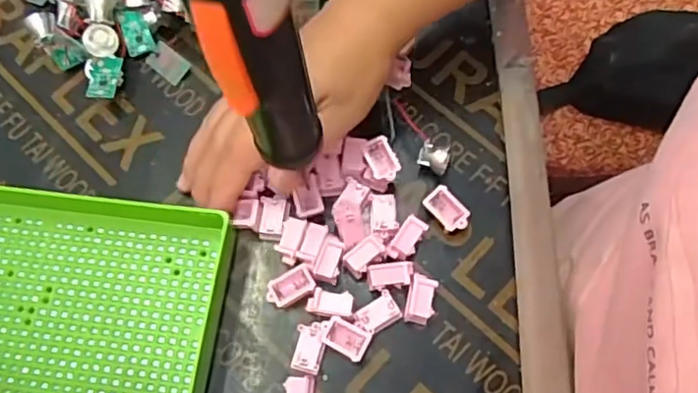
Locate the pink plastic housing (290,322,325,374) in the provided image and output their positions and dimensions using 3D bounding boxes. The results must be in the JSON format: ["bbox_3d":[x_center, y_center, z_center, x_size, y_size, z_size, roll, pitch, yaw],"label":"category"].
[{"bbox_3d":[-0.024,0.092,0.376,0.018,0.014,0.029,8,70,5],"label":"pink plastic housing"}]

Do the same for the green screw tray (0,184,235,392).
[{"bbox_3d":[-0.202,0.068,0.375,0.236,0.035,0.144,5,70,4],"label":"green screw tray"}]

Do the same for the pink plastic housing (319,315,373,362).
[{"bbox_3d":[-0.003,0.086,0.377,0.031,0.014,0.019,24,72,10],"label":"pink plastic housing"}]

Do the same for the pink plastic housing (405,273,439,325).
[{"bbox_3d":[0.045,0.064,0.383,0.016,0.016,0.029,12,71,6],"label":"pink plastic housing"}]

